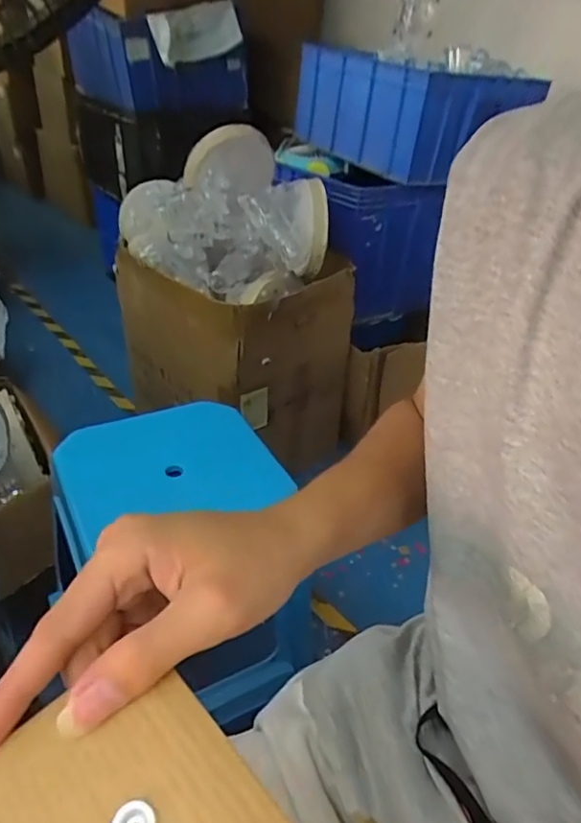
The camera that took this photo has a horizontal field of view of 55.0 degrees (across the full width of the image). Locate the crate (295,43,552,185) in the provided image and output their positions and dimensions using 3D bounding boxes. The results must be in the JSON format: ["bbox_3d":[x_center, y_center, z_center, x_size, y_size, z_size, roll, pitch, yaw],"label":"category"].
[{"bbox_3d":[0.264,-0.683,1.282,0.352,0.207,0.391,-21,42,-32],"label":"crate"}]

